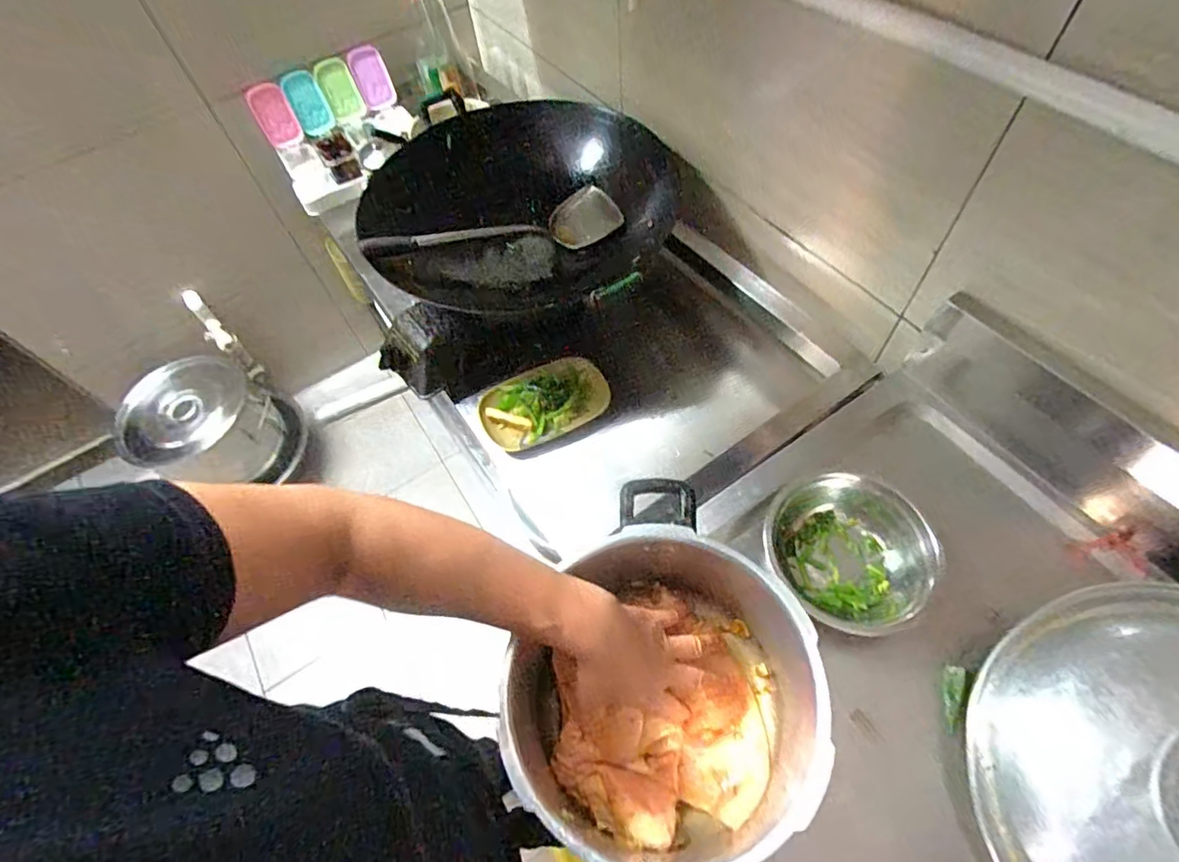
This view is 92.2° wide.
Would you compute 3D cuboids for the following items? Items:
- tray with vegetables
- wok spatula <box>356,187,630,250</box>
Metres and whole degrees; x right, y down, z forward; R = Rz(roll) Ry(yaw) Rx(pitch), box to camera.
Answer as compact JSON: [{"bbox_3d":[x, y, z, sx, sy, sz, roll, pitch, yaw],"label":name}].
[{"bbox_3d":[-0.068,-0.036,0.881,0.196,0.056,0.126,-20,59,-8],"label":"tray with vegetables"},{"bbox_3d":[-0.141,-0.312,0.857,0.389,0.054,0.096,-12,58,-19],"label":"wok spatula"}]

